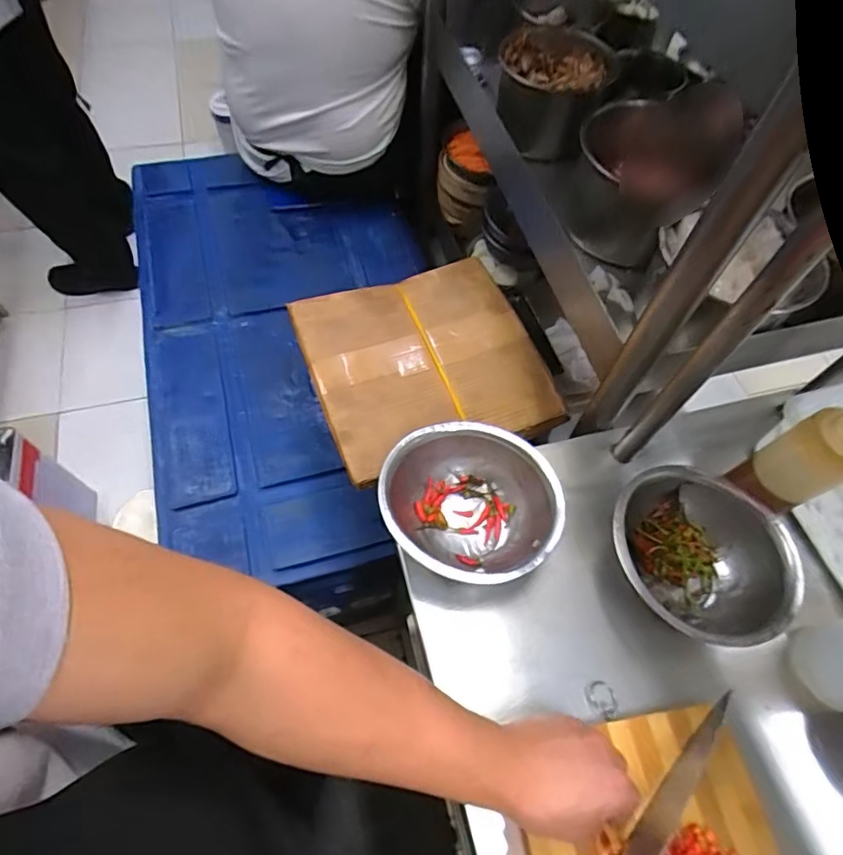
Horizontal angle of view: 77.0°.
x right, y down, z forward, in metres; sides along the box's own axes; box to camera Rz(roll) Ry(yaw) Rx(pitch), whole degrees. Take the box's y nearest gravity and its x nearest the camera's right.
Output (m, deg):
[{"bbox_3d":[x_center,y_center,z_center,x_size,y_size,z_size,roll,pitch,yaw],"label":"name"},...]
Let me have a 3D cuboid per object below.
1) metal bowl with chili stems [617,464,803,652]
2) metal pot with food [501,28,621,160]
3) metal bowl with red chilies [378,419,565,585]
[{"bbox_3d":[0.265,0.134,0.532,0.164,0.100,0.149,40,66,17],"label":"metal bowl with chili stems"},{"bbox_3d":[0.200,-0.518,0.826,0.165,0.111,0.162,13,61,4],"label":"metal pot with food"},{"bbox_3d":[0.048,0.085,0.554,0.163,0.102,0.170,1,61,-2],"label":"metal bowl with red chilies"}]

